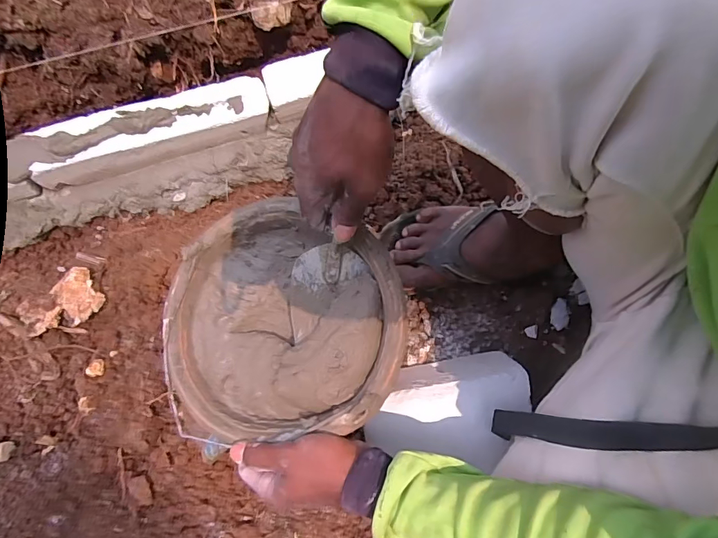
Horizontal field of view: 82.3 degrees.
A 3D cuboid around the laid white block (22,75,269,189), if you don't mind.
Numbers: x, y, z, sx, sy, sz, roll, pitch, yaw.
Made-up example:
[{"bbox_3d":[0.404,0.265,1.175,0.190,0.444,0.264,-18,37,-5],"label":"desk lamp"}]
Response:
[{"bbox_3d":[-0.341,-0.235,0.686,0.381,0.060,0.084,-16,78,-3],"label":"laid white block"}]

